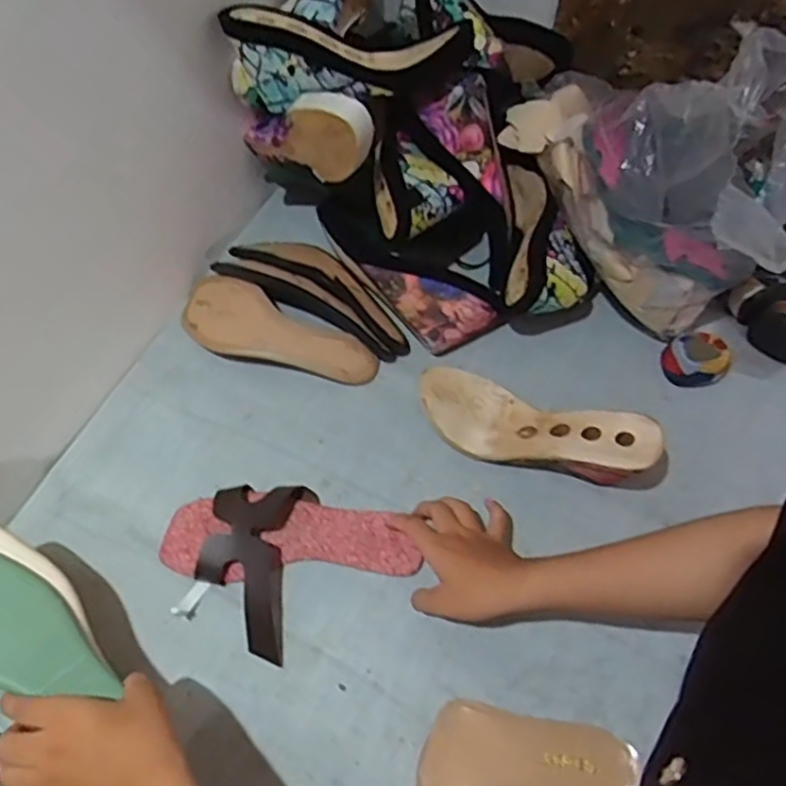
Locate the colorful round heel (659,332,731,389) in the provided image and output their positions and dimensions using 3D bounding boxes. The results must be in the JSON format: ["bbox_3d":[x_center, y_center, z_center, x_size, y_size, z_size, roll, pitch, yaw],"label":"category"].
[{"bbox_3d":[0.318,-0.034,0.707,0.067,0.036,0.051,13,63,8],"label":"colorful round heel"}]

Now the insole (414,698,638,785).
[{"bbox_3d":[0.107,0.298,0.544,0.165,0.022,0.076,7,62,5],"label":"insole"}]

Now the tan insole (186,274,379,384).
[{"bbox_3d":[-0.134,-0.062,0.732,0.235,0.042,0.075,25,65,14],"label":"tan insole"}]

